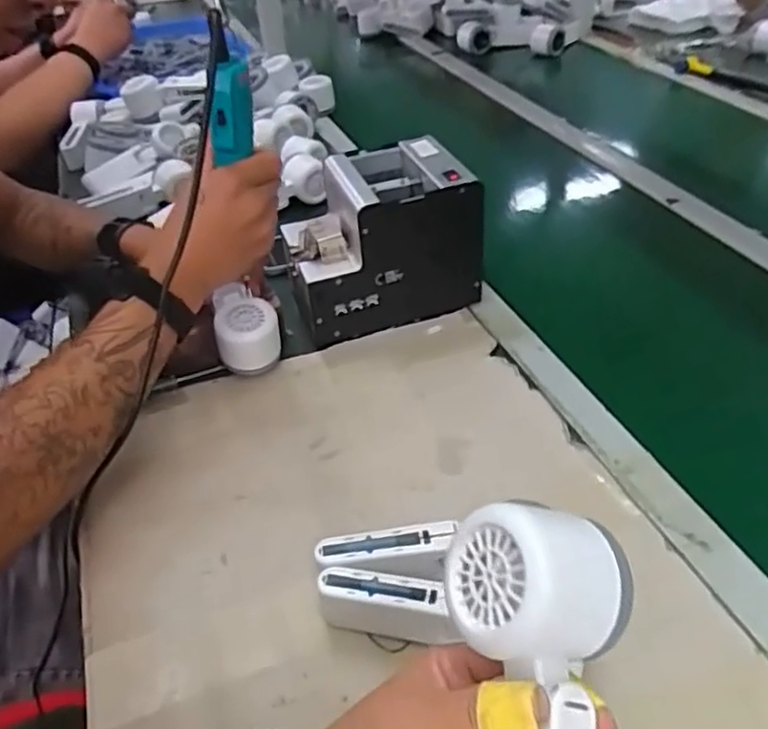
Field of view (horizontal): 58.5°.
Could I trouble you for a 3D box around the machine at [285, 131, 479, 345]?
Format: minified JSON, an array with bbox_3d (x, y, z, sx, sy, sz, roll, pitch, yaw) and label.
[{"bbox_3d":[-0.006,-0.126,0.719,0.185,0.154,0.125,-12,39,-12],"label":"machine"}]

